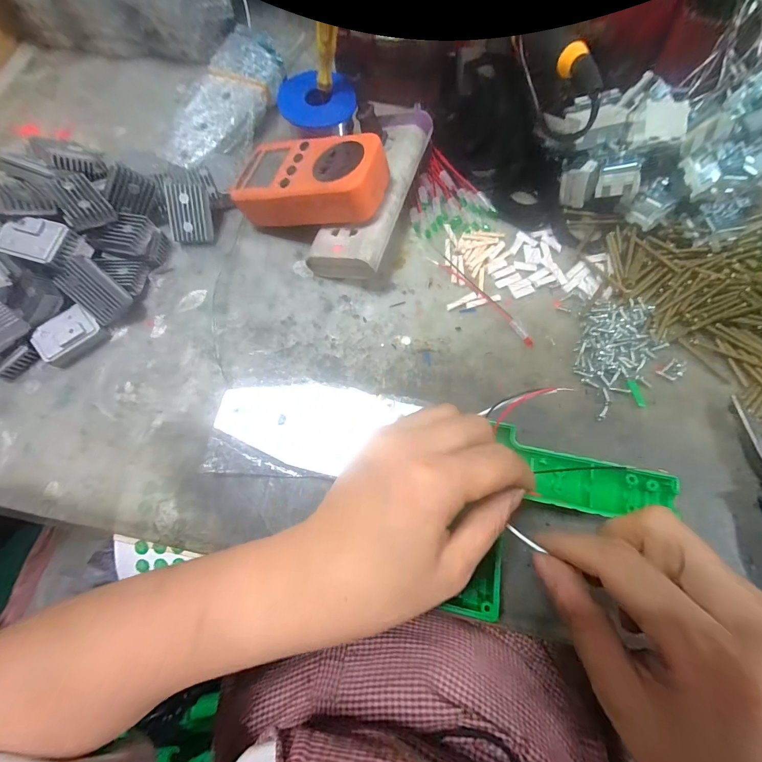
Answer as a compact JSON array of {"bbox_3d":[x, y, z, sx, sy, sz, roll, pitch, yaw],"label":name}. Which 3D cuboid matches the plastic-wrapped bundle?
[{"bbox_3d":[-0.147,-0.271,0.338,0.072,0.035,0.153,19,73,6],"label":"plastic-wrapped bundle"}]

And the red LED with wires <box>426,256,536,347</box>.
[{"bbox_3d":[0.087,-0.072,0.295,0.014,0.005,0.116,-41,77,-12],"label":"red LED with wires"}]

